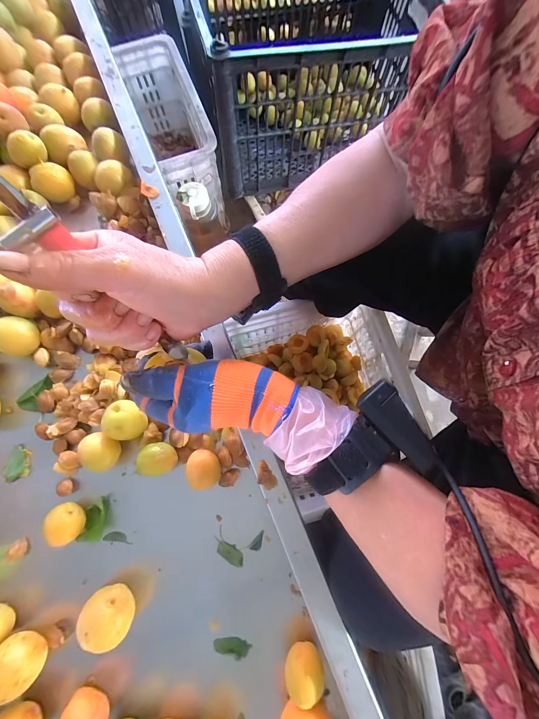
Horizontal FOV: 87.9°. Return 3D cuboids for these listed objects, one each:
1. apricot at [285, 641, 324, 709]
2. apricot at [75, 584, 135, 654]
[{"bbox_3d":[0.033,0.303,0.275,0.036,0.037,0.037,0,78,0],"label":"apricot"},{"bbox_3d":[-0.159,0.254,0.283,0.047,0.049,0.039,35,80,7],"label":"apricot"}]

